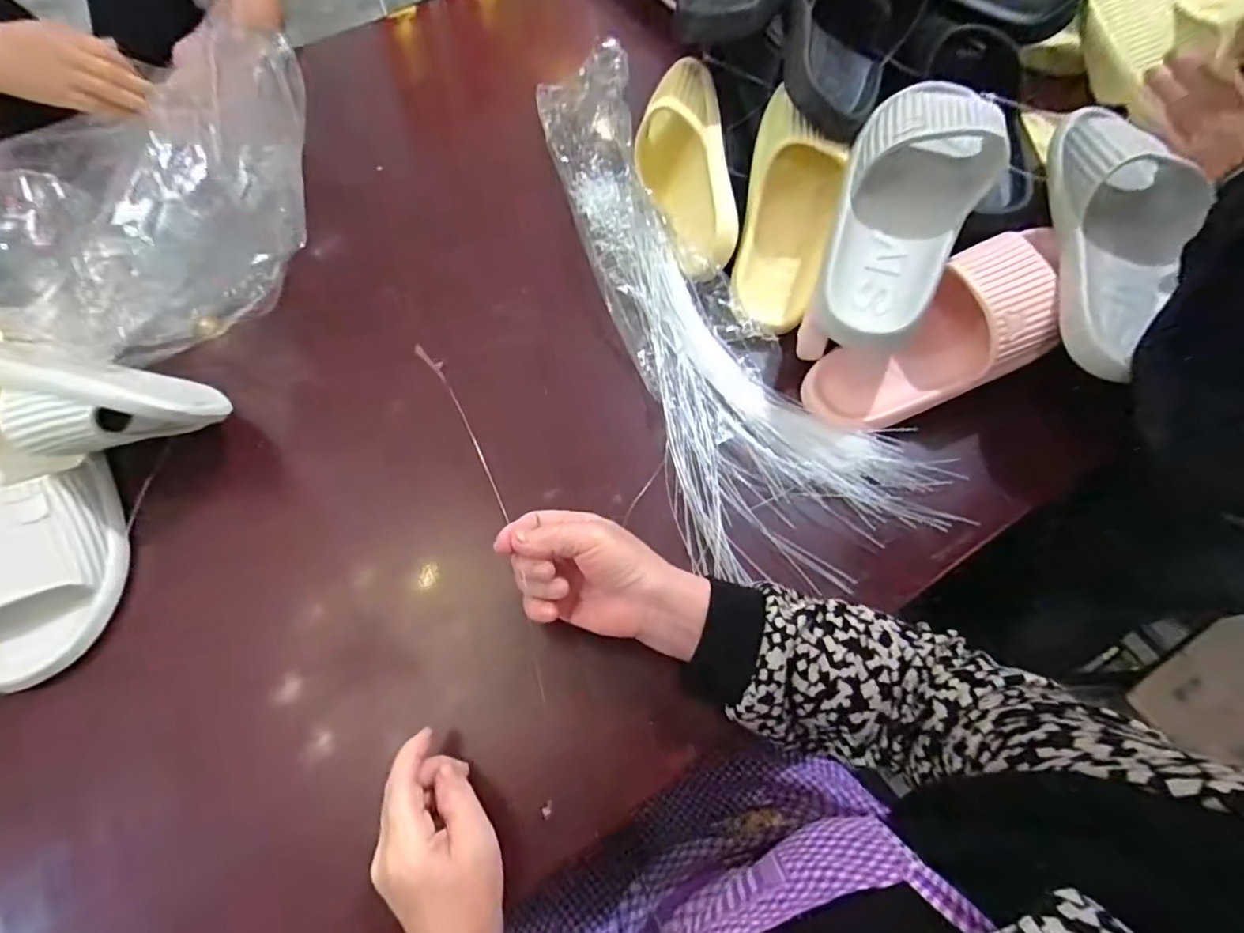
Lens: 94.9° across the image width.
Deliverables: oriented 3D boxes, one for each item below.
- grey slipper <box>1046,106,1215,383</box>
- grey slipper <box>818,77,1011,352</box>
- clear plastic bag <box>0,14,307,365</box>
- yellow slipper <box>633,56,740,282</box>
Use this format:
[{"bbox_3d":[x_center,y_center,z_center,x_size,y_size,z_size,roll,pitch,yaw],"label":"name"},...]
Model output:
[{"bbox_3d":[0.412,-0.192,0.458,0.104,0.082,0.259,10,65,6],"label":"grey slipper"},{"bbox_3d":[0.228,-0.217,0.467,0.118,0.073,0.249,30,69,14],"label":"grey slipper"},{"bbox_3d":[-0.476,-0.264,0.563,0.282,0.088,0.340,-3,65,0],"label":"clear plastic bag"},{"bbox_3d":[0.059,-0.290,0.579,0.076,0.108,0.242,-5,66,-19],"label":"yellow slipper"}]

